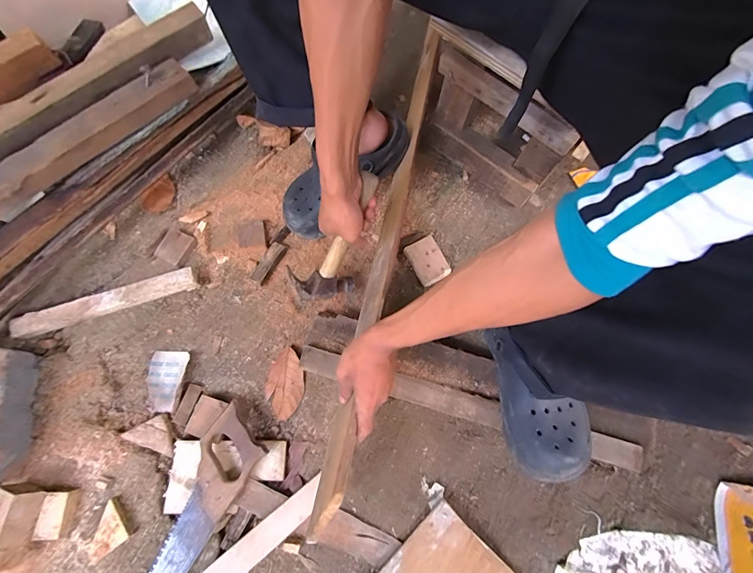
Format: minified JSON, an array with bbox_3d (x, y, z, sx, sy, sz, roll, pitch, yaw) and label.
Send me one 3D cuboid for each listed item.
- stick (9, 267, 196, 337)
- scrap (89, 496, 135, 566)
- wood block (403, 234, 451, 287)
[{"bbox_3d":[-0.461,0.027,0.609,0.292,0.038,0.034,-17,73,-6],"label":"stick"},{"bbox_3d":[-0.399,0.356,0.513,0.064,0.020,0.059,-36,76,-11],"label":"scrap"},{"bbox_3d":[0.091,-0.047,0.634,0.059,0.023,0.075,-31,75,-10],"label":"wood block"}]

